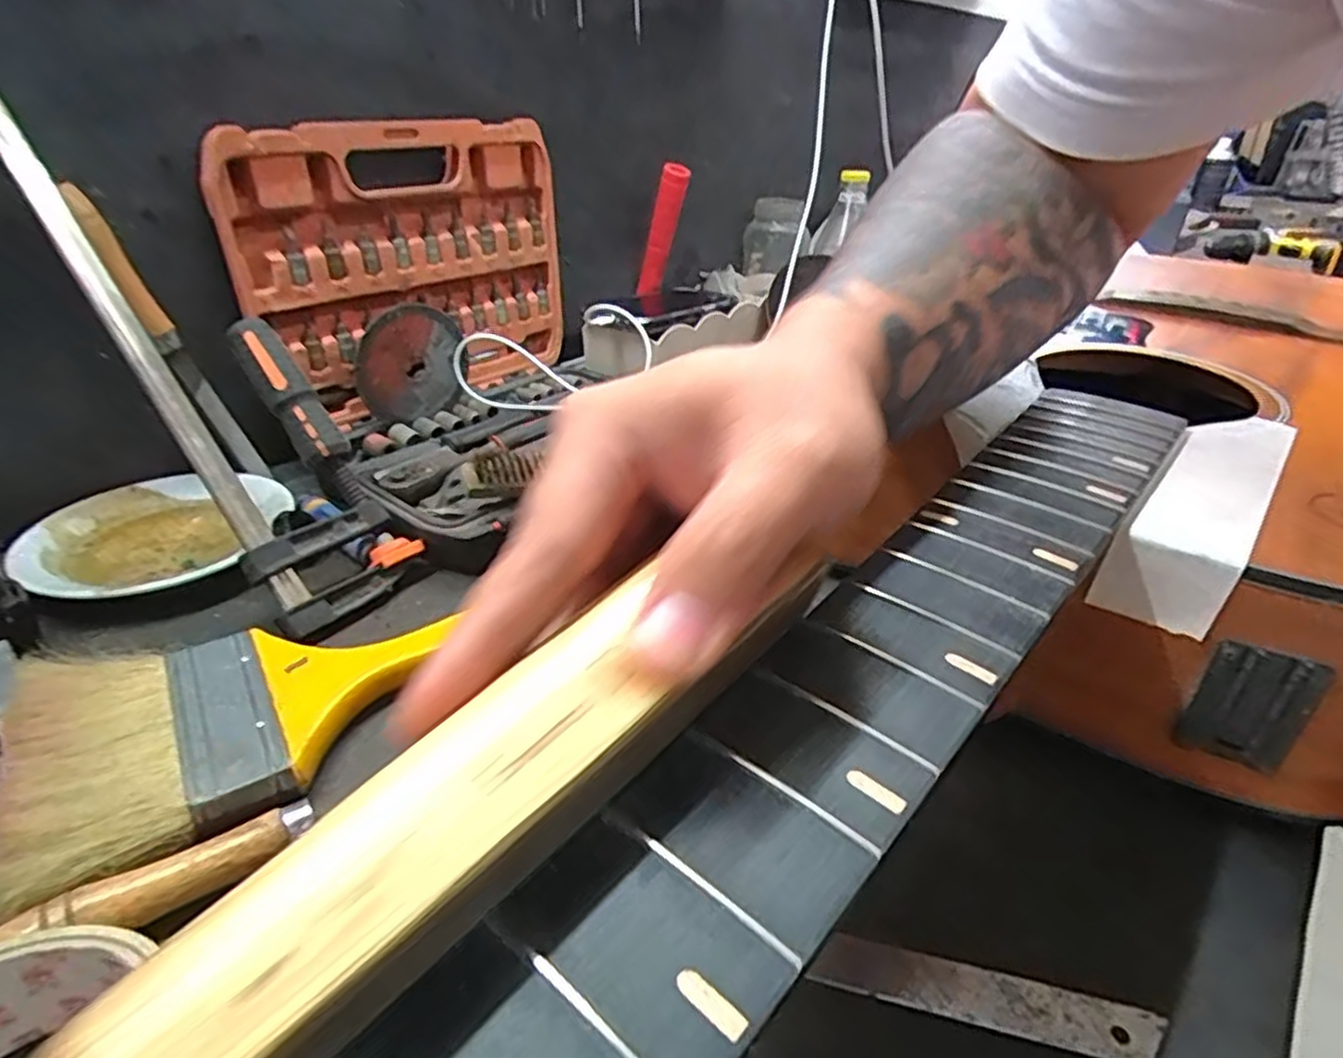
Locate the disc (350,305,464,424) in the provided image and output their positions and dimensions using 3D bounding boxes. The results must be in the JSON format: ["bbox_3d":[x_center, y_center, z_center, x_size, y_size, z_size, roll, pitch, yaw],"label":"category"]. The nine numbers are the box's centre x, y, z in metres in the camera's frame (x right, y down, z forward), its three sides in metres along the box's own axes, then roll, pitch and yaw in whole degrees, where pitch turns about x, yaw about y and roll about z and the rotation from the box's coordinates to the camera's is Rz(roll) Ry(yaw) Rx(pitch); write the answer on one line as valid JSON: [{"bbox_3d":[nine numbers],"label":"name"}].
[{"bbox_3d":[-0.193,-0.120,0.537,0.009,0.082,0.075,25,29,38],"label":"disc"}]

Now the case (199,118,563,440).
[{"bbox_3d":[-0.189,-0.190,0.538,0.045,0.188,0.252,21,37,30],"label":"case"}]

